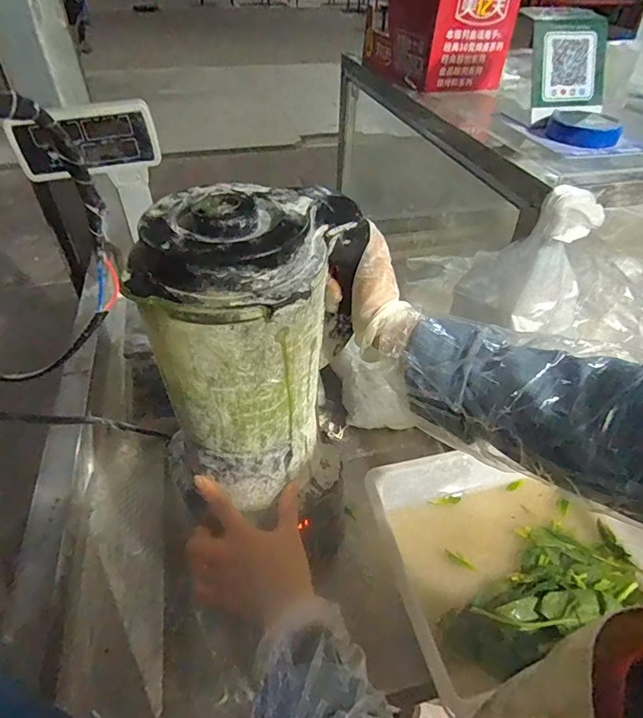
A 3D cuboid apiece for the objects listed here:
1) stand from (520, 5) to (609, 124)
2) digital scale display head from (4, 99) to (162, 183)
[{"bbox_3d":[0.300,-0.367,0.564,0.098,0.094,0.092,-6,43,-9],"label":"stand"},{"bbox_3d":[-0.394,-0.365,0.766,0.229,0.103,0.035,-12,44,-15],"label":"digital scale display head"}]

